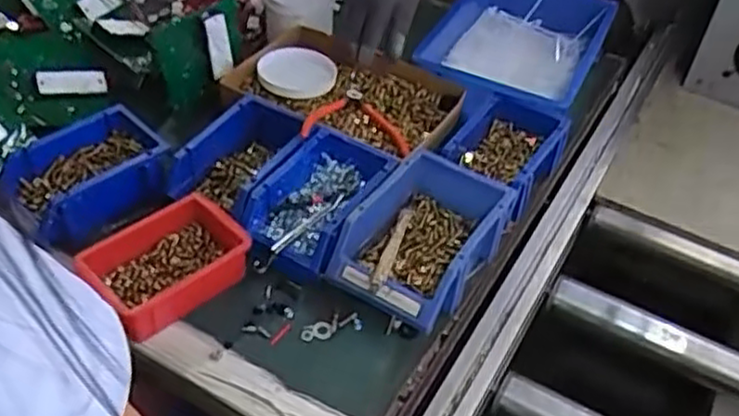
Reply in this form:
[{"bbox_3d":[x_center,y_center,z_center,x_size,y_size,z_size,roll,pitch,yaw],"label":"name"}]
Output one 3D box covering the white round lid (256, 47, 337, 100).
[{"bbox_3d":[-0.093,-0.178,0.944,0.088,0.008,0.109,-35,58,-31],"label":"white round lid"}]

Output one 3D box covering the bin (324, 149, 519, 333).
[{"bbox_3d":[0.053,0.034,0.770,0.132,0.077,0.186,25,50,18],"label":"bin"}]

